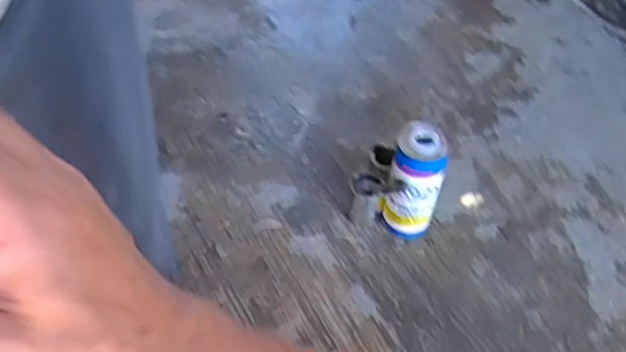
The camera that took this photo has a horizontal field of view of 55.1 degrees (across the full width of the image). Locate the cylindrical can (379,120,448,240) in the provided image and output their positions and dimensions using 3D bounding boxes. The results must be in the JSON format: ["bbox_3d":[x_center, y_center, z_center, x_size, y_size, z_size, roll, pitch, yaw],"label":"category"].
[{"bbox_3d":[0.171,0.011,1.010,0.088,0.197,0.103,16,50,9],"label":"cylindrical can"}]

